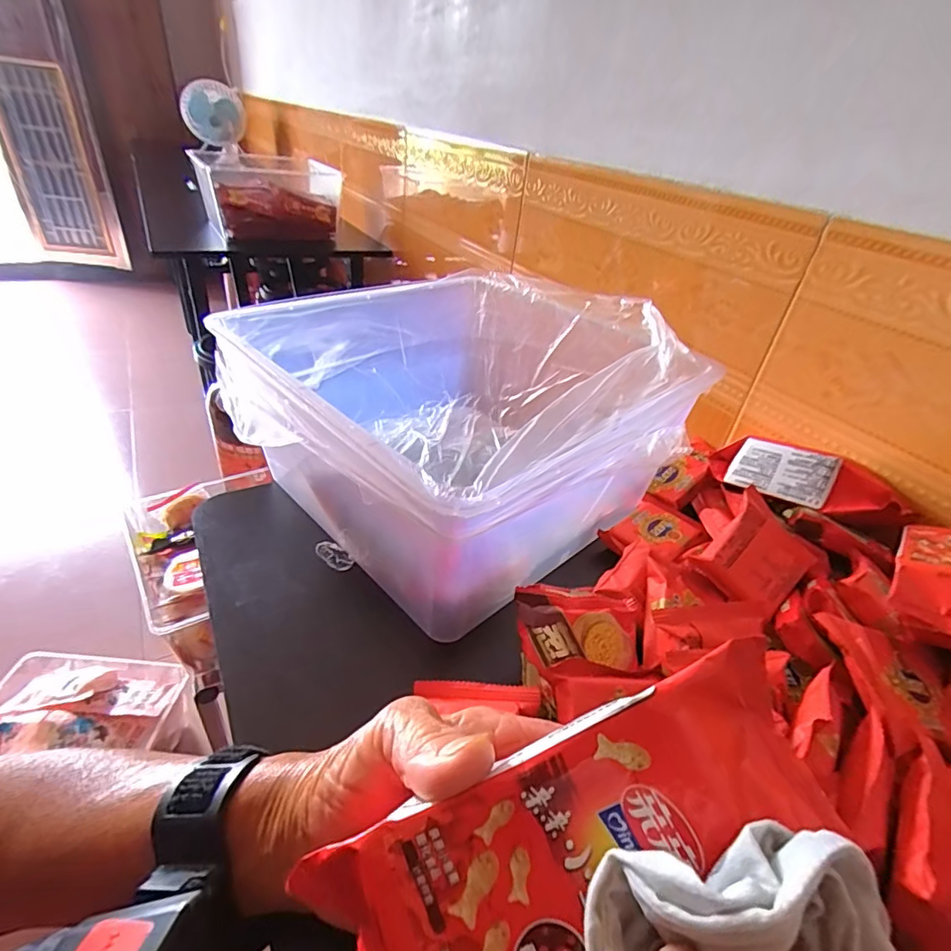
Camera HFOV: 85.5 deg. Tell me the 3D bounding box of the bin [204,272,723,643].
[{"bbox_3d":[-0.005,-0.051,0.443,0.316,0.149,0.306,-24,45,-36],"label":"bin"}]

